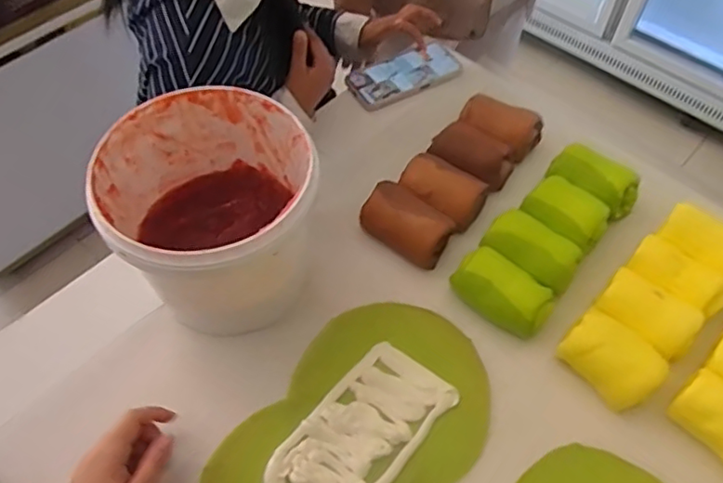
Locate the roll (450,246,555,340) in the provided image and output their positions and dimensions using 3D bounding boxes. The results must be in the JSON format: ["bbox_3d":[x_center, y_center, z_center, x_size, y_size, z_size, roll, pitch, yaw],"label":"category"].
[{"bbox_3d":[0.155,0.061,0.680,0.110,0.068,0.060,37,63,22],"label":"roll"}]

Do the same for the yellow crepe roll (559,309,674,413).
[{"bbox_3d":[0.258,0.123,0.630,0.063,0.063,0.098,-39,64,-24],"label":"yellow crepe roll"}]

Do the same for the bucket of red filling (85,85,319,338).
[{"bbox_3d":[-0.147,-0.016,0.639,0.194,0.202,0.203,0,56,-1],"label":"bucket of red filling"}]

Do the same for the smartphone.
[{"bbox_3d":[0.067,-0.250,0.910,0.176,0.010,0.089,-29,61,-19],"label":"smartphone"}]

